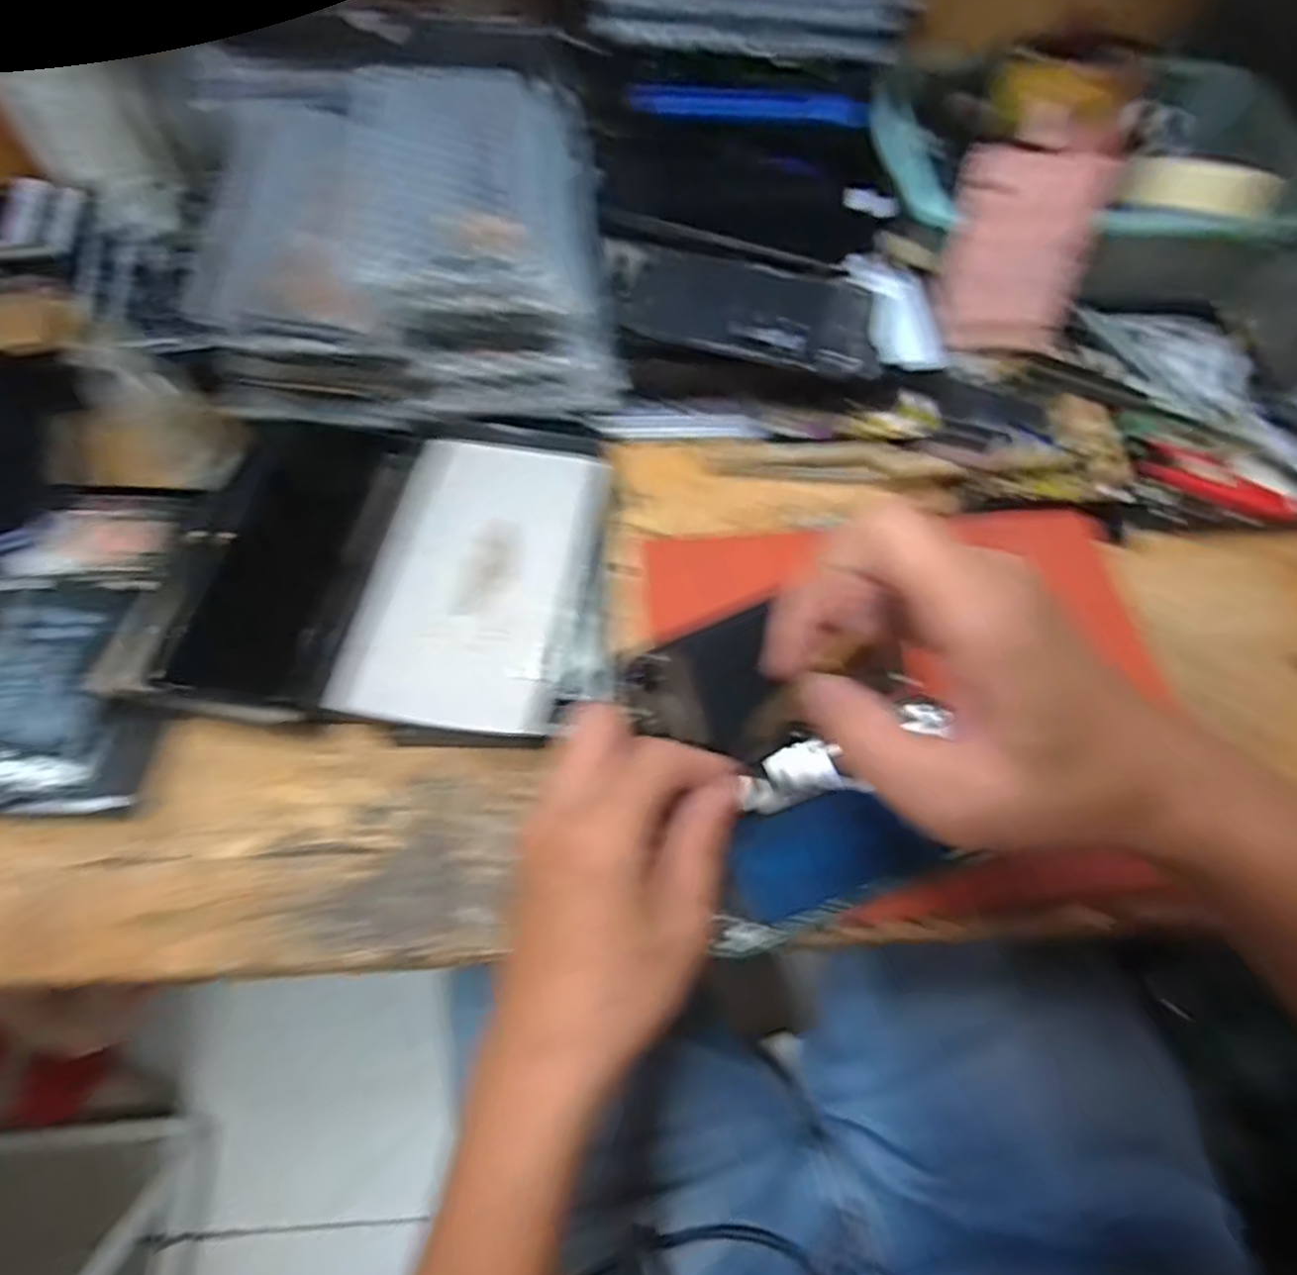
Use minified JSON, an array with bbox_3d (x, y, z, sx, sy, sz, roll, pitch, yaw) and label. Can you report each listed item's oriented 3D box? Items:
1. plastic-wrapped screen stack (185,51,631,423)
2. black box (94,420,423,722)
[{"bbox_3d":[-0.133,-0.230,0.425,0.207,0.089,0.207,-7,62,-5],"label":"plastic-wrapped screen stack"},{"bbox_3d":[-0.187,-0.044,0.374,0.101,0.019,0.174,8,65,1],"label":"black box"}]

